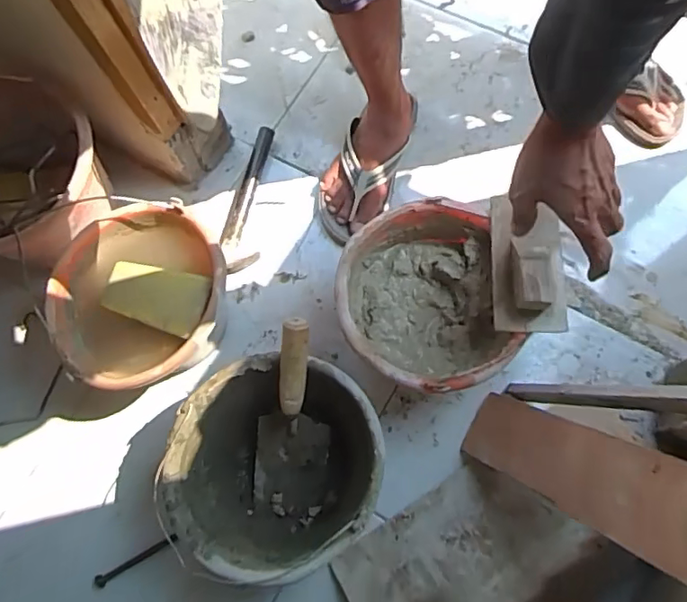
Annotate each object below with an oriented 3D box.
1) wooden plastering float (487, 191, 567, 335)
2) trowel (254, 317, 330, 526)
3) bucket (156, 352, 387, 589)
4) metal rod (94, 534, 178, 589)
[{"bbox_3d":[0.222,-0.051,0.667,0.080,0.058,0.164,2,75,2],"label":"wooden plastering float"},{"bbox_3d":[-0.069,0.158,0.730,0.097,0.059,0.296,4,116,3],"label":"trowel"},{"bbox_3d":[-0.083,0.207,0.736,0.241,0.186,0.257,0,75,2],"label":"bucket"},{"bbox_3d":[-0.293,0.366,0.801,0.124,0.014,0.015,-31,76,-7],"label":"metal rod"}]

